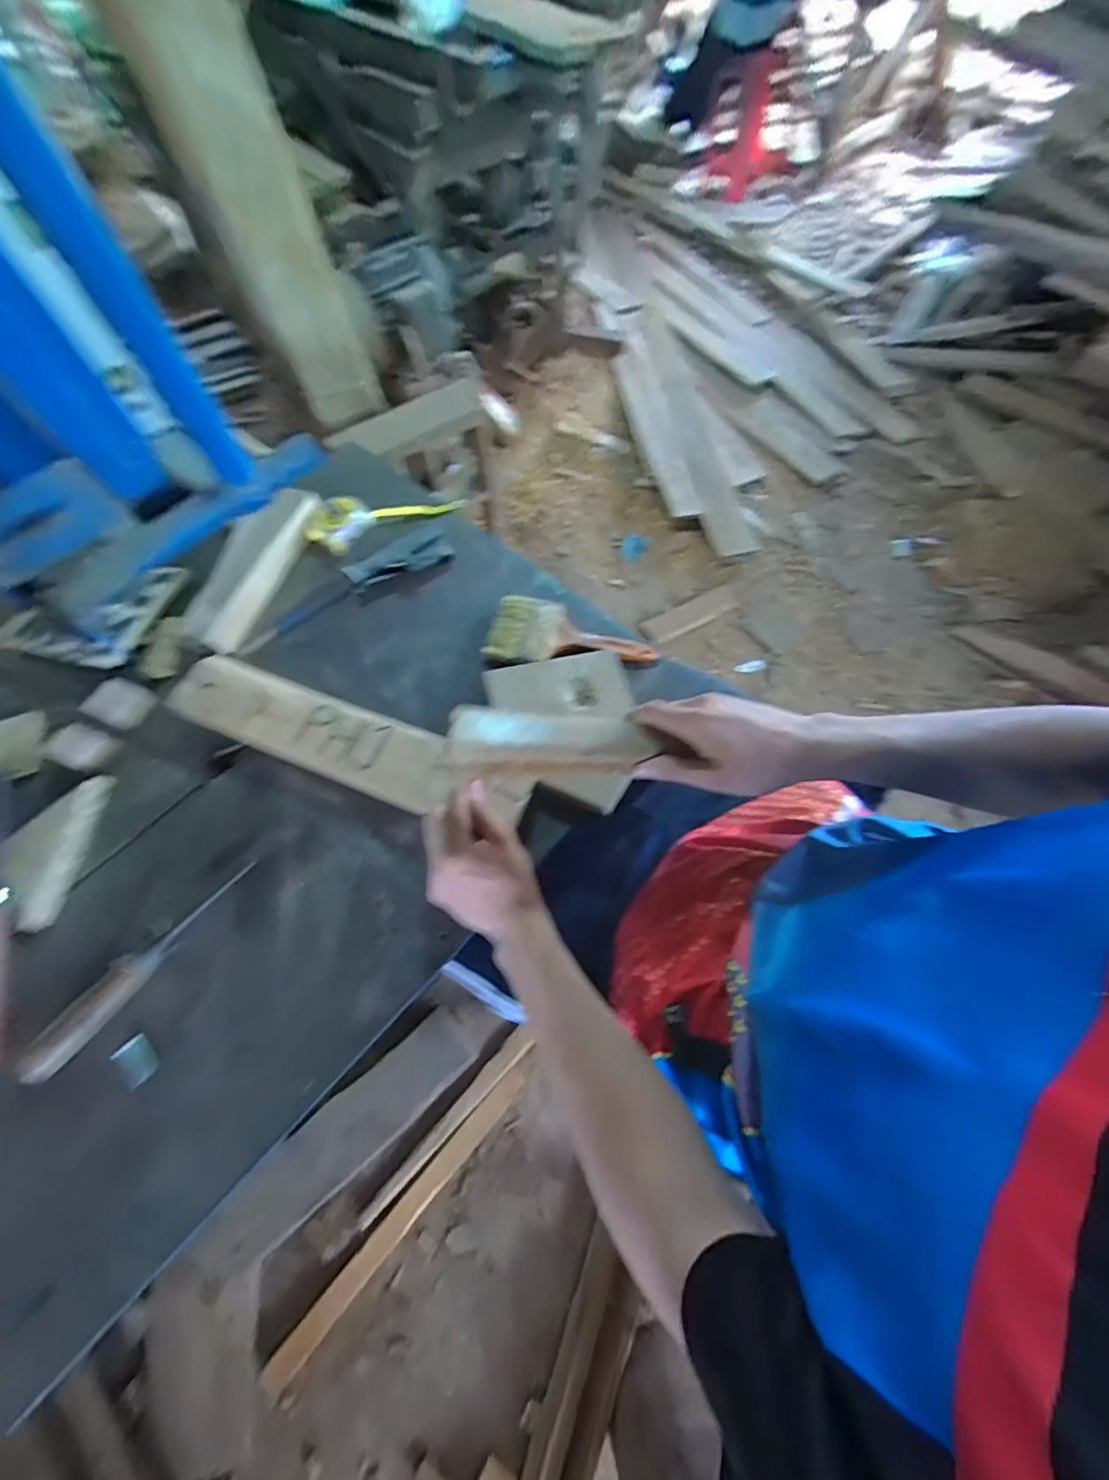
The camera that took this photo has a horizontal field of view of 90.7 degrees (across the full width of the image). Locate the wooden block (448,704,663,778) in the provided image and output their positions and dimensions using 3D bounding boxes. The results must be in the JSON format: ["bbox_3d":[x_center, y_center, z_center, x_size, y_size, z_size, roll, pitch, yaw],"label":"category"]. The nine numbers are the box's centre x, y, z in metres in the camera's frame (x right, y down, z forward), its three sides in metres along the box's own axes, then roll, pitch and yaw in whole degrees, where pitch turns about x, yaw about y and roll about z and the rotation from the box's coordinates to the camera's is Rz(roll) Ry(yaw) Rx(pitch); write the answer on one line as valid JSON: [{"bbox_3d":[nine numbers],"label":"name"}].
[{"bbox_3d":[-0.002,0.000,0.455,0.162,0.020,0.052,2,64,-6],"label":"wooden block"}]

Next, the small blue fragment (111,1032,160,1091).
[{"bbox_3d":[-0.353,0.271,0.462,0.026,0.007,0.036,-38,68,-15],"label":"small blue fragment"}]

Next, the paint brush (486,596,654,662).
[{"bbox_3d":[0.020,-0.122,0.636,0.190,0.018,0.087,9,65,7],"label":"paint brush"}]

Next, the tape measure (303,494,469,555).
[{"bbox_3d":[-0.227,-0.304,0.731,0.206,0.028,0.077,-25,65,-10],"label":"tape measure"}]

